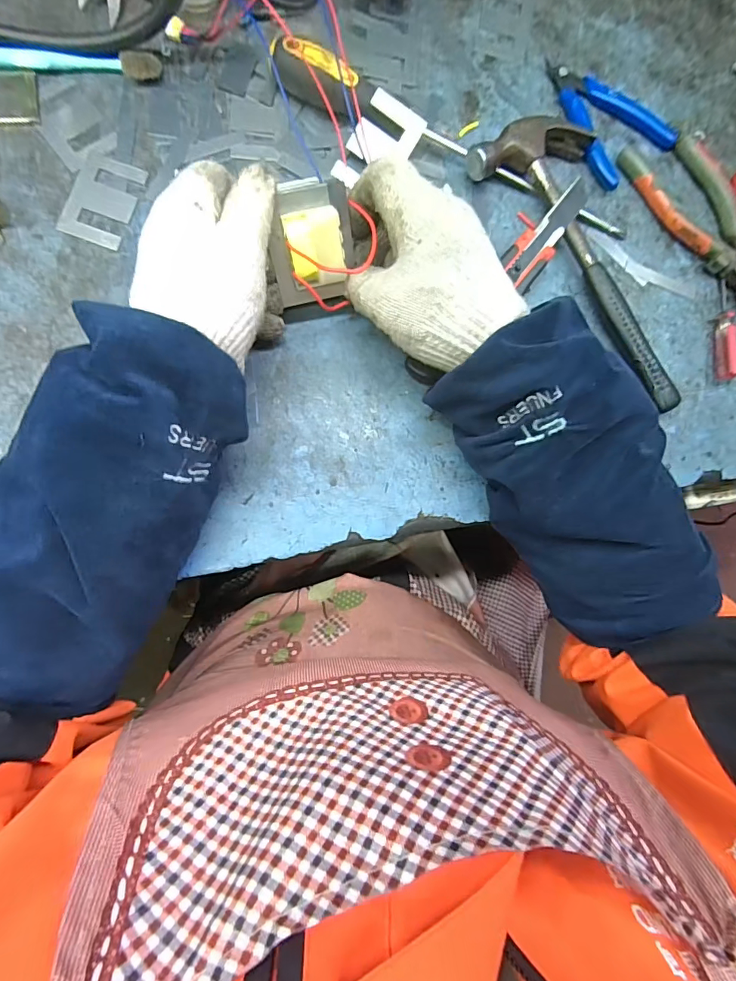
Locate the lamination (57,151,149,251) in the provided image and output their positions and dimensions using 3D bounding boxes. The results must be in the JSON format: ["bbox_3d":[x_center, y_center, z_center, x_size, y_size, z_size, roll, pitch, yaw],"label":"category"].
[{"bbox_3d":[-0.192,-0.210,0.331,0.044,0.004,0.065,17,83,-5],"label":"lamination"}]

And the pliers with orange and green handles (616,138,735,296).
[{"bbox_3d":[0.286,-0.213,0.381,0.061,0.019,0.187,-31,89,-9],"label":"pliers with orange and green handles"}]

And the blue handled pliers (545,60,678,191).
[{"bbox_3d":[0.197,-0.315,0.382,0.081,0.014,0.114,-34,90,-9],"label":"blue handled pliers"}]

